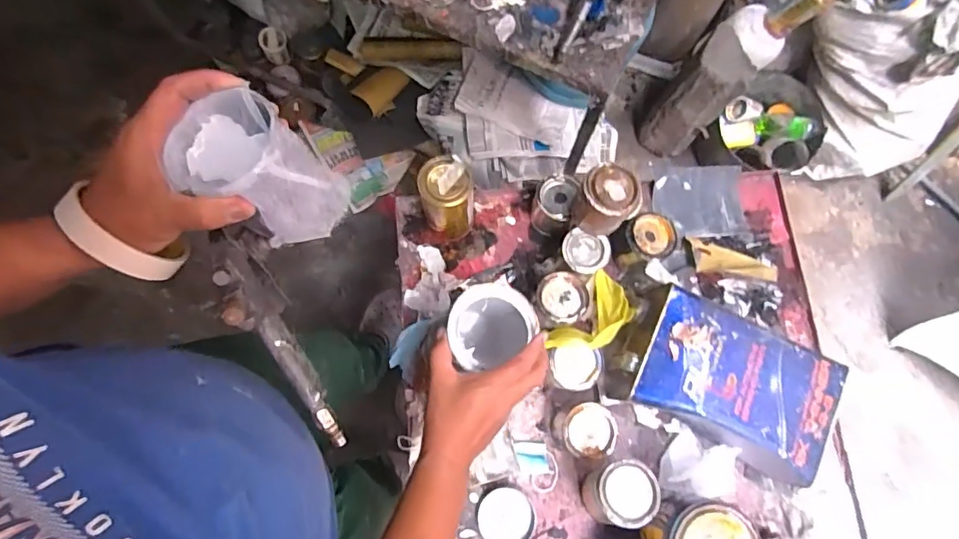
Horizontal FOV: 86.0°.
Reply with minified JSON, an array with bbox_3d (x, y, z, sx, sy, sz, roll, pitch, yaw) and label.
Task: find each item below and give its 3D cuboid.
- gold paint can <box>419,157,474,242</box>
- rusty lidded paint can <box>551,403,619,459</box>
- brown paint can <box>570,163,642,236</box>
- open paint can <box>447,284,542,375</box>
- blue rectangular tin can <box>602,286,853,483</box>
[{"bbox_3d":[-0.044,-0.097,0.729,0.067,0.140,0.068,0,75,1],"label":"gold paint can"},{"bbox_3d":[0.142,0.217,0.704,0.079,0.065,0.069,-1,75,1],"label":"rusty lidded paint can"},{"bbox_3d":[0.168,-0.094,0.696,0.080,0.085,0.076,-35,77,-8],"label":"brown paint can"},{"bbox_3d":[0.013,0.071,0.624,0.097,0.133,0.084,-17,75,-4],"label":"open paint can"},{"bbox_3d":[0.314,0.148,0.693,0.273,0.127,0.164,28,77,8],"label":"blue rectangular tin can"}]

